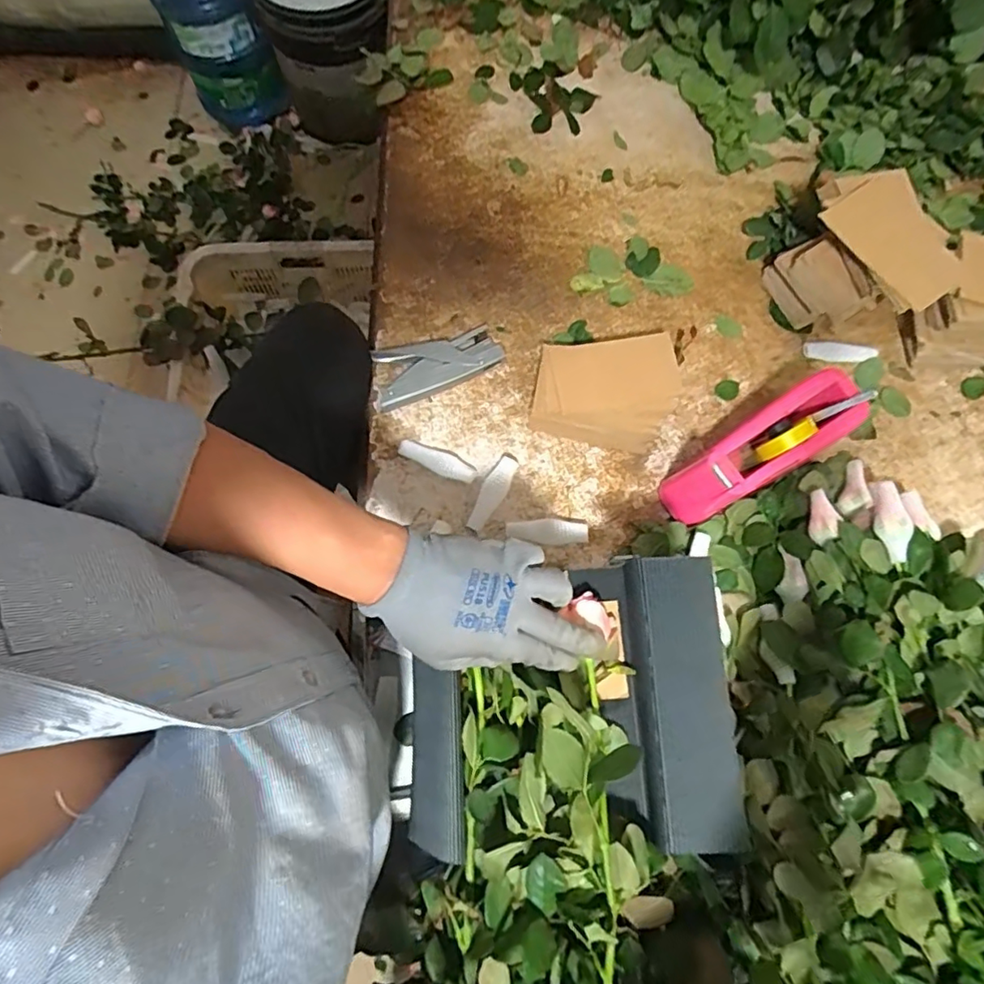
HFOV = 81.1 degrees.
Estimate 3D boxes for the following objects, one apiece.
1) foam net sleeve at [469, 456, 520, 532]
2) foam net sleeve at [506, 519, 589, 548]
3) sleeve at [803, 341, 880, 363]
[{"bbox_3d":[-0.001,0.001,0.640,0.025,0.015,0.088,35,78,6],"label":"foam net sleeve"},{"bbox_3d":[0.060,0.045,0.627,0.086,0.024,0.028,0,77,-2],"label":"foam net sleeve"},{"bbox_3d":[0.422,-0.172,0.698,0.082,0.015,0.029,7,77,0],"label":"sleeve"}]

